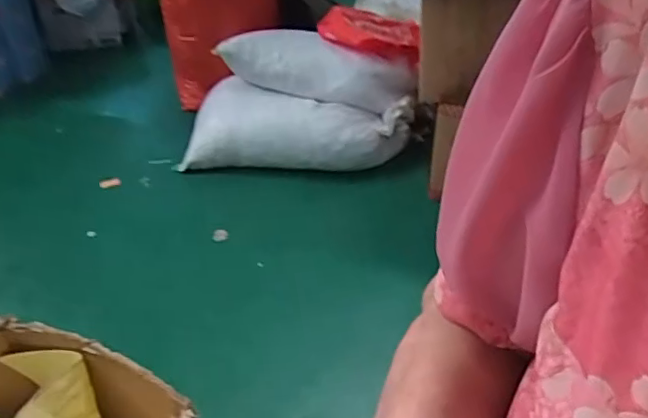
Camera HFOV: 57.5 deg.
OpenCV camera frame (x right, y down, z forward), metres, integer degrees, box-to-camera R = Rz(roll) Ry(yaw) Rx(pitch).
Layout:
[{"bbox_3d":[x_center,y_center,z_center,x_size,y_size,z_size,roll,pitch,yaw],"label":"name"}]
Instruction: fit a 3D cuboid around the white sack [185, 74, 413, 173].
[{"bbox_3d":[-0.080,-0.241,1.747,0.651,0.181,0.235,3,34,4],"label":"white sack"}]

